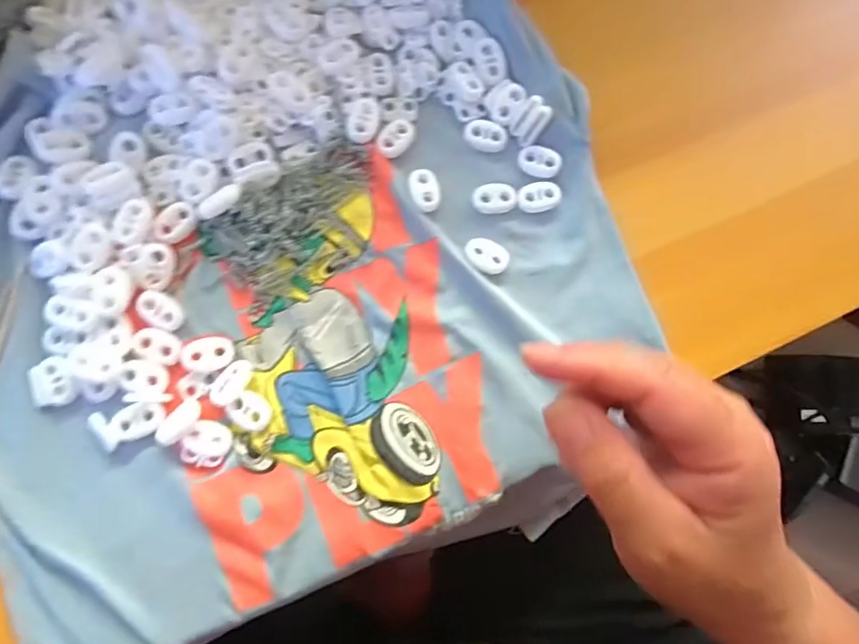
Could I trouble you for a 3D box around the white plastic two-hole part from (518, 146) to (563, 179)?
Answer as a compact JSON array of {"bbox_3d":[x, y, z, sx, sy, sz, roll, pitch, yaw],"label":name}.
[{"bbox_3d":[0.058,-0.083,0.272,0.022,0.004,0.016,12,82,-6],"label":"white plastic two-hole part"}]

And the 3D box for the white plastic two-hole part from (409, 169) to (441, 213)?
[{"bbox_3d":[-0.002,-0.067,0.263,0.014,0.004,0.022,-12,85,-8],"label":"white plastic two-hole part"}]

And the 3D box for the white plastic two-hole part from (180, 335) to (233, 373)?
[{"bbox_3d":[-0.103,0.015,0.244,0.022,0.004,0.015,-6,85,-8],"label":"white plastic two-hole part"}]

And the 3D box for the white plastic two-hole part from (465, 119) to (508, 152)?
[{"bbox_3d":[0.030,-0.097,0.271,0.023,0.004,0.016,16,82,-5],"label":"white plastic two-hole part"}]

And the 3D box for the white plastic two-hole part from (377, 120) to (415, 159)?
[{"bbox_3d":[-0.017,-0.094,0.266,0.015,0.004,0.022,30,81,-3],"label":"white plastic two-hole part"}]

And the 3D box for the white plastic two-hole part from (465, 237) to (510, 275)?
[{"bbox_3d":[0.029,-0.034,0.263,0.023,0.004,0.016,34,81,-2],"label":"white plastic two-hole part"}]

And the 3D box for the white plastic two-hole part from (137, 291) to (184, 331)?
[{"bbox_3d":[-0.126,-0.006,0.242,0.023,0.004,0.015,32,81,-3],"label":"white plastic two-hole part"}]

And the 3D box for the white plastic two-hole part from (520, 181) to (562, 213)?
[{"bbox_3d":[0.057,-0.065,0.269,0.022,0.004,0.015,-16,86,-9],"label":"white plastic two-hole part"}]

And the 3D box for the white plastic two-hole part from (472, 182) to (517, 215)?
[{"bbox_3d":[0.034,-0.064,0.267,0.022,0.004,0.016,-3,84,-8],"label":"white plastic two-hole part"}]

